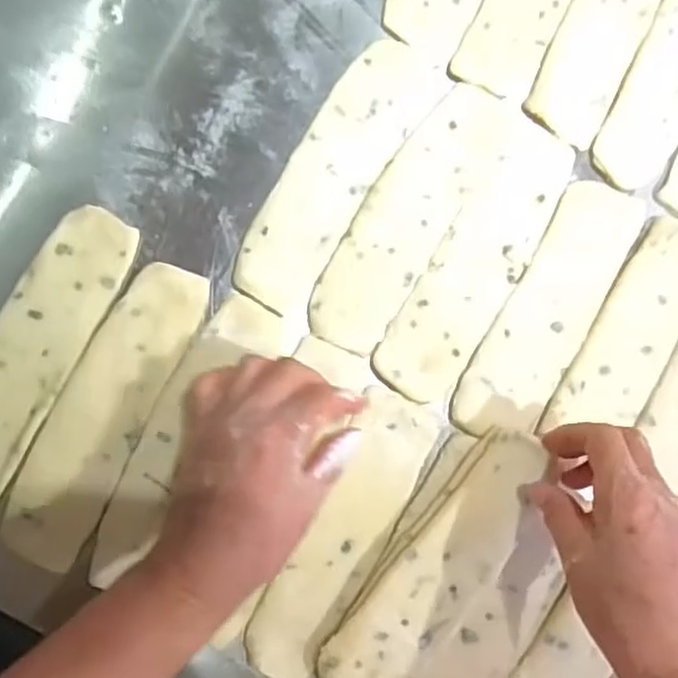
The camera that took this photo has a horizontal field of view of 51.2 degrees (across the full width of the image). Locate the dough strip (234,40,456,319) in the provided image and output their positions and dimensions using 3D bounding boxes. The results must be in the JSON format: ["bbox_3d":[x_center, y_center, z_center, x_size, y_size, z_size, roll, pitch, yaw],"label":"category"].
[{"bbox_3d":[0.001,-0.111,0.475,0.064,0.006,0.201,29,83,-3],"label":"dough strip"}]

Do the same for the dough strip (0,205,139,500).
[{"bbox_3d":[-0.195,0.011,0.447,0.055,0.012,0.203,27,83,-3],"label":"dough strip"}]

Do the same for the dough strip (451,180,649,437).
[{"bbox_3d":[0.145,-0.021,0.483,0.060,0.010,0.199,30,83,-2],"label":"dough strip"}]

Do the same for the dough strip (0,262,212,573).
[{"bbox_3d":[-0.147,0.044,0.444,0.055,0.006,0.198,26,83,-3],"label":"dough strip"}]

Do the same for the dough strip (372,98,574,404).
[{"bbox_3d":[0.095,-0.057,0.481,0.063,0.007,0.209,29,83,-3],"label":"dough strip"}]

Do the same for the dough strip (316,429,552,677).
[{"bbox_3d":[0.061,0.150,0.445,0.062,0.018,0.202,36,86,-2],"label":"dough strip"}]

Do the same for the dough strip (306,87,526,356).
[{"bbox_3d":[0.049,-0.086,0.479,0.059,0.008,0.204,34,83,-2],"label":"dough strip"}]

